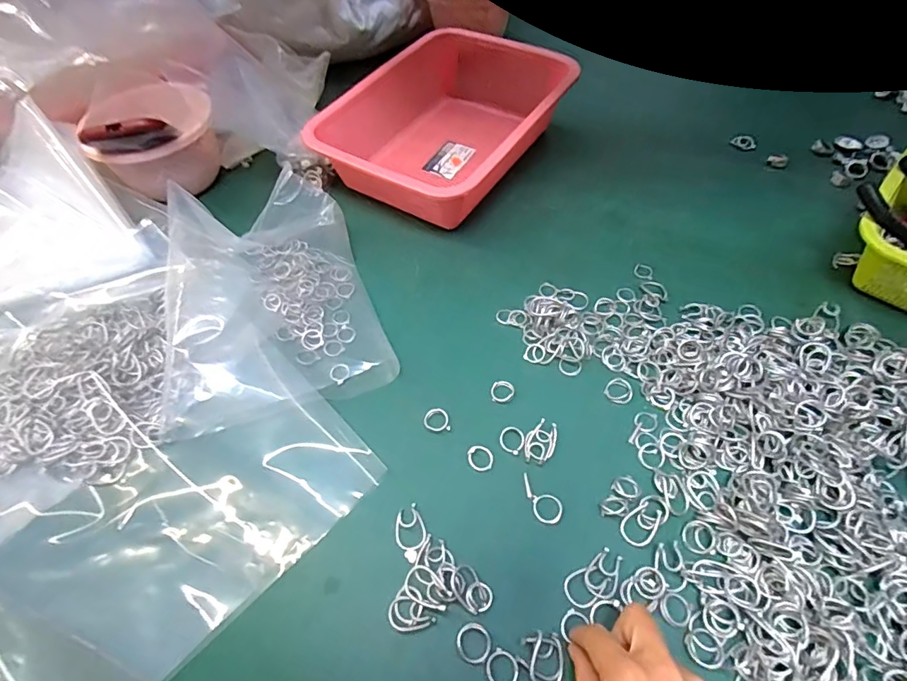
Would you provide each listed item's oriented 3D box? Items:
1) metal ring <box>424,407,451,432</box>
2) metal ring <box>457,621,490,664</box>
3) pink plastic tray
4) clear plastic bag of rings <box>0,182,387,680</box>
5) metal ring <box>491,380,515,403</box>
[{"bbox_3d":[-0.015,0.068,0.422,0.021,0.004,0.022,-1,55,2],"label":"metal ring"},{"bbox_3d":[0.013,0.201,0.326,0.022,0.004,0.023,-1,55,2],"label":"metal ring"},{"bbox_3d":[0.005,-0.278,0.613,0.215,0.080,0.317,27,61,20],"label":"pink plastic tray"},{"bbox_3d":[-0.279,0.066,0.410,0.325,0.041,0.373,-38,61,-21],"label":"clear plastic bag of rings"},{"bbox_3d":[0.044,0.044,0.436,0.020,0.006,0.023,5,55,6],"label":"metal ring"}]

